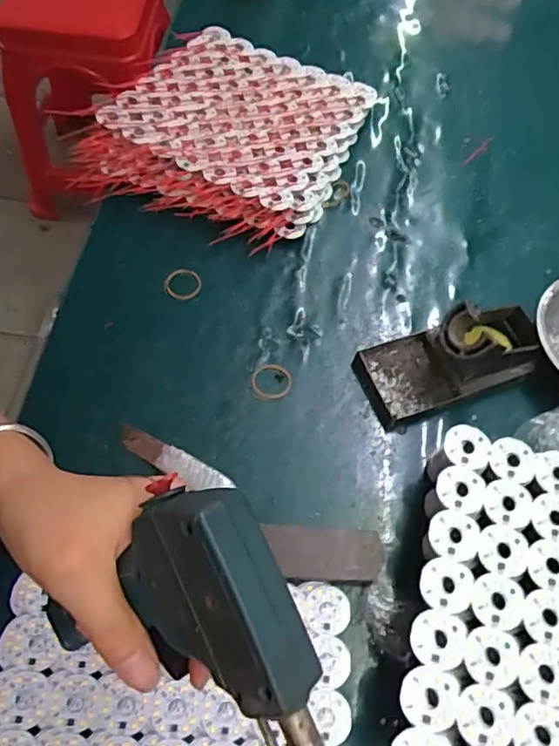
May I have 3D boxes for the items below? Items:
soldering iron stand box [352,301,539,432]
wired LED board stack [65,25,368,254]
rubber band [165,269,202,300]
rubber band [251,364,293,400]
[{"bbox_3d":[0.143,-0.020,0.456,0.150,0.060,0.070,-18,64,-13],"label":"soldering iron stand box"},{"bbox_3d":[-0.048,-0.242,0.575,0.223,0.056,0.252,22,63,9],"label":"wired LED board stack"},{"bbox_3d":[-0.087,-0.080,0.505,0.032,0.004,0.030,1,74,-3],"label":"rubber band"},{"bbox_3d":[-0.007,0.006,0.463,0.033,0.004,0.031,1,61,-3],"label":"rubber band"}]

